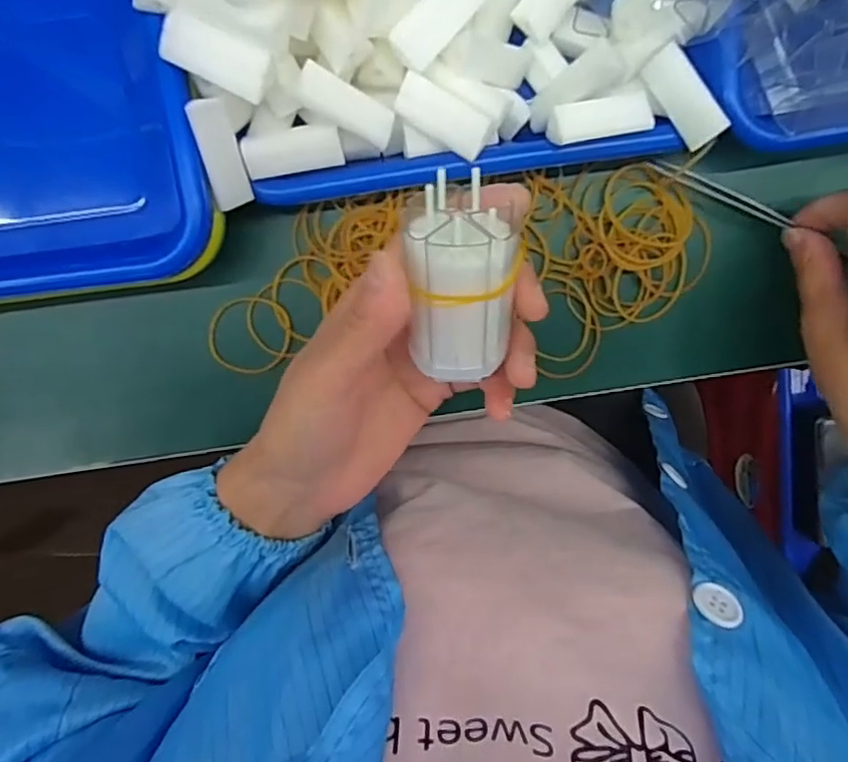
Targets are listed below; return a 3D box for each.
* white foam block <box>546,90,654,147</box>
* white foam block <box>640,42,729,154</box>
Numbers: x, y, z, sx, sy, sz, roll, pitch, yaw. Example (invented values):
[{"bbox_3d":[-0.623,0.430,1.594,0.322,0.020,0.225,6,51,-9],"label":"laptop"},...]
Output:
[{"bbox_3d":[0.081,-0.120,0.278,0.049,0.011,0.018,-12,99,3],"label":"white foam block"},{"bbox_3d":[0.120,-0.130,0.280,0.021,0.007,0.045,-28,99,47],"label":"white foam block"}]

